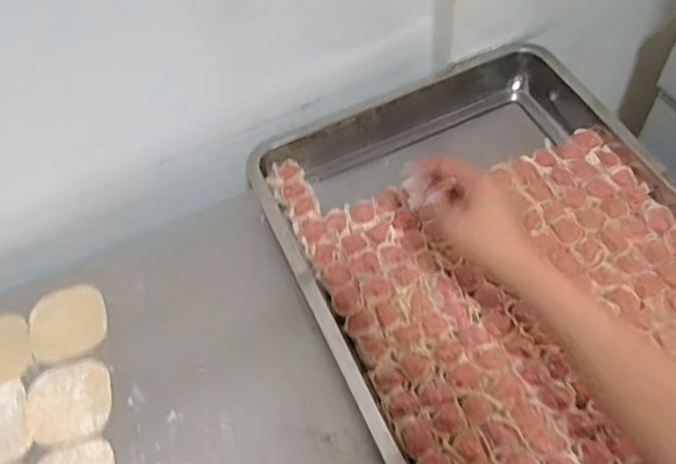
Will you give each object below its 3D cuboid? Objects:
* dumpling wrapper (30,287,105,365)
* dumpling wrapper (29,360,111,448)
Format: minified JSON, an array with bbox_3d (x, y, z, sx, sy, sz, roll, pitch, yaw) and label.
[{"bbox_3d":[-0.284,0.095,0.656,0.077,0.004,0.084,-2,56,3],"label":"dumpling wrapper"},{"bbox_3d":[-0.262,0.166,0.610,0.079,0.004,0.084,-2,56,3],"label":"dumpling wrapper"}]

